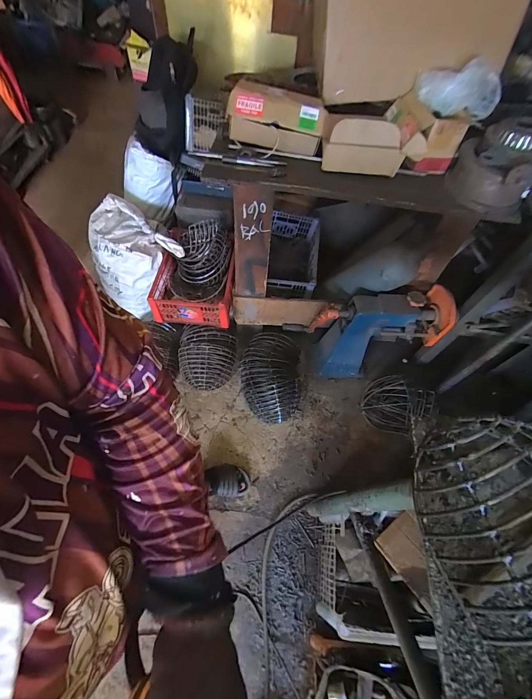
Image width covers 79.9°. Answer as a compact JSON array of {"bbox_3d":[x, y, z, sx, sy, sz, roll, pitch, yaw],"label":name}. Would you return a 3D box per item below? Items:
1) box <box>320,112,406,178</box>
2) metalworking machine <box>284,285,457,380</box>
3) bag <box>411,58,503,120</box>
[{"bbox_3d":[0.275,-0.574,0.899,0.221,0.120,0.081,12,60,4],"label":"box"},{"bbox_3d":[0.398,-0.057,1.316,0.559,0.449,0.191,3,59,-1],"label":"metalworking machine"},{"bbox_3d":[0.558,-0.765,0.913,0.231,0.102,0.158,25,61,12],"label":"bag"}]

